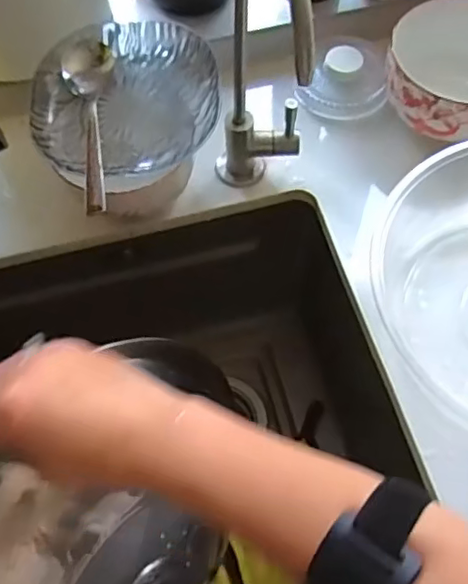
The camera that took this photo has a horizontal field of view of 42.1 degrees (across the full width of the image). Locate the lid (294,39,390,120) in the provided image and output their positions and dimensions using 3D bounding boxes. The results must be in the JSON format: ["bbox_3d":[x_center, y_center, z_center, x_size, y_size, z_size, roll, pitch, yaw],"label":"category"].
[{"bbox_3d":[0.105,-0.198,0.566,0.078,0.032,0.071,18,64,12],"label":"lid"}]

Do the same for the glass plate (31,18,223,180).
[{"bbox_3d":[-0.082,-0.153,0.476,0.140,0.033,0.137,-1,61,2],"label":"glass plate"}]

